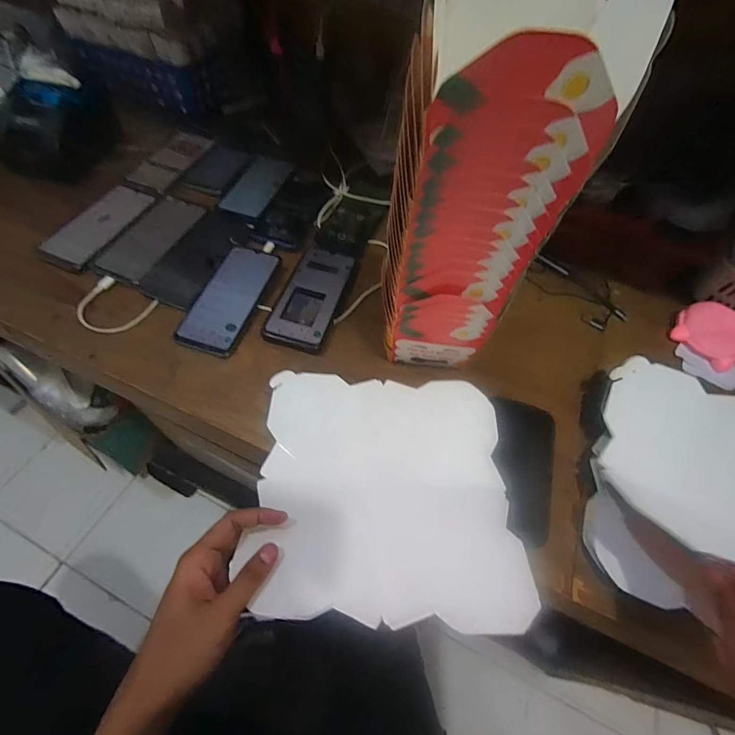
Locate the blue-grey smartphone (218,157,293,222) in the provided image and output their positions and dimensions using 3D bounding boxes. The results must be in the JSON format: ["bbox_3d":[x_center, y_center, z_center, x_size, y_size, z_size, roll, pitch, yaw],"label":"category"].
[{"bbox_3d":[-0.180,-0.294,0.625,0.071,0.014,0.160,15,58,4],"label":"blue-grey smartphone"}]

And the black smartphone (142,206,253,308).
[{"bbox_3d":[-0.234,-0.158,0.539,0.084,0.013,0.176,25,59,10],"label":"black smartphone"}]

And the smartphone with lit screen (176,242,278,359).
[{"bbox_3d":[-0.176,-0.092,0.495,0.074,0.010,0.168,16,58,4],"label":"smartphone with lit screen"}]

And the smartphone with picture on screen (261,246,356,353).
[{"bbox_3d":[-0.073,-0.097,0.507,0.076,0.006,0.166,16,58,4],"label":"smartphone with picture on screen"}]

